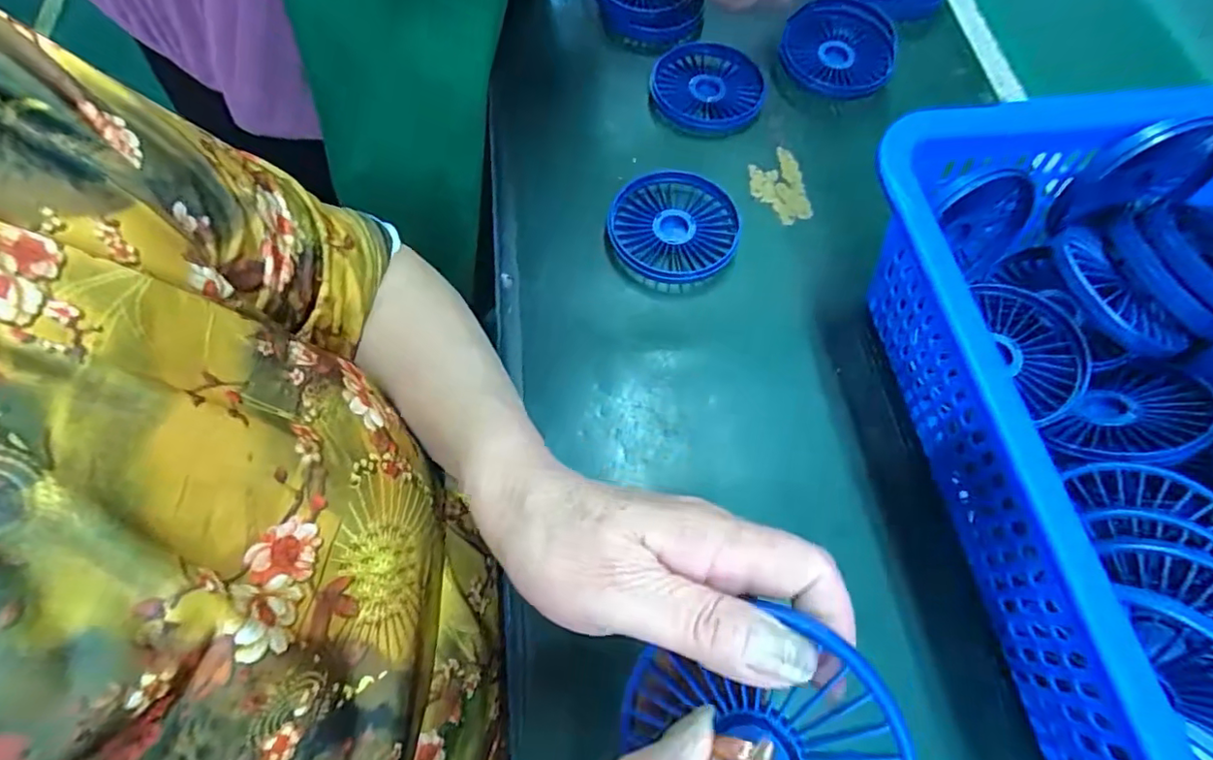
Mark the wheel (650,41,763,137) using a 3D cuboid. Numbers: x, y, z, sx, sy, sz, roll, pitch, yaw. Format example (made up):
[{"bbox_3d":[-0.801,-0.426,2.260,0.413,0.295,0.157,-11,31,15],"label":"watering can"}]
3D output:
[{"bbox_3d":[0.080,-0.235,0.457,0.088,0.015,0.088,1,66,-3],"label":"wheel"}]

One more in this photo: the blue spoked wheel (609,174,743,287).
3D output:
[{"bbox_3d":[0.046,-0.105,0.392,0.086,0.015,0.086,1,66,-3],"label":"blue spoked wheel"}]

